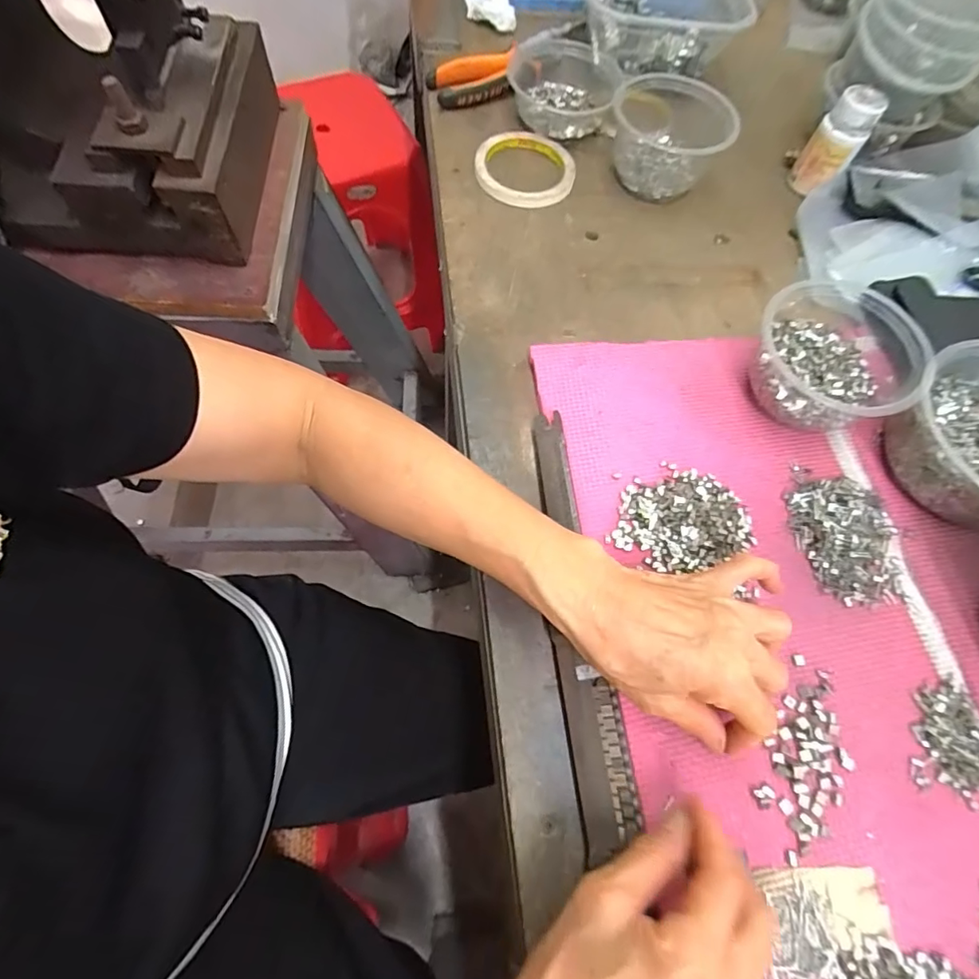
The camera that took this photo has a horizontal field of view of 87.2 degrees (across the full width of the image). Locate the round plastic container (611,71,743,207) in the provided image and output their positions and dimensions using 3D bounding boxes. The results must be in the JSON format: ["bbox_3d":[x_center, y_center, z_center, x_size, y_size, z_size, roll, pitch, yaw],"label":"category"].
[{"bbox_3d":[0.177,-0.352,0.511,0.116,0.058,0.119,19,67,6],"label":"round plastic container"}]

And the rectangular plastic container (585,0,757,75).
[{"bbox_3d":[0.185,-0.545,0.575,0.175,0.066,0.191,6,67,0],"label":"rectangular plastic container"}]

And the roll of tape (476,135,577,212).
[{"bbox_3d":[0.037,-0.320,0.511,0.096,0.014,0.094,1,67,-2],"label":"roll of tape"}]

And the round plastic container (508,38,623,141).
[{"bbox_3d":[0.074,-0.422,0.542,0.113,0.041,0.118,1,67,-2],"label":"round plastic container"}]

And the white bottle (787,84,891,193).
[{"bbox_3d":[0.336,-0.337,0.503,0.046,0.084,0.042,34,70,12],"label":"white bottle"}]

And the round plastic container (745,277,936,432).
[{"bbox_3d":[0.254,-0.097,0.388,0.103,0.069,0.098,1,67,-2],"label":"round plastic container"}]

